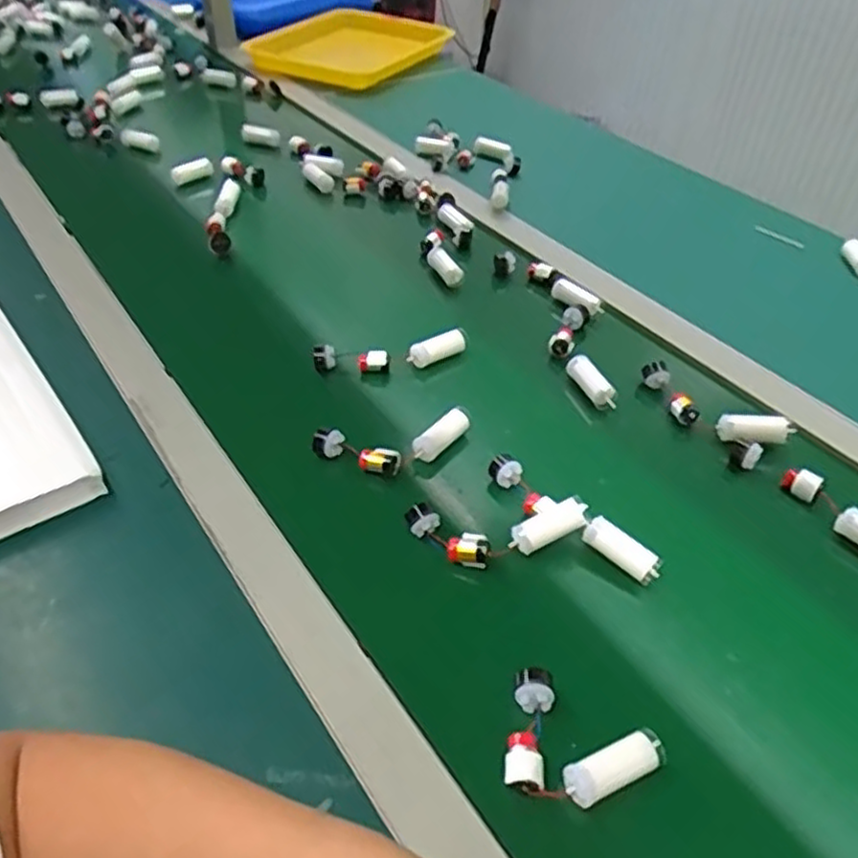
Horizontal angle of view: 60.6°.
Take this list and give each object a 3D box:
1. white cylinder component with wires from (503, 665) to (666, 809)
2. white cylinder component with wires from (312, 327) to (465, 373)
[{"bbox_3d":[0.085,0.171,0.401,0.082,0.017,0.062,10,41,8],"label":"white cylinder component with wires"},{"bbox_3d":[-0.033,-0.070,0.661,0.139,0.028,0.022,-6,41,-10],"label":"white cylinder component with wires"}]

